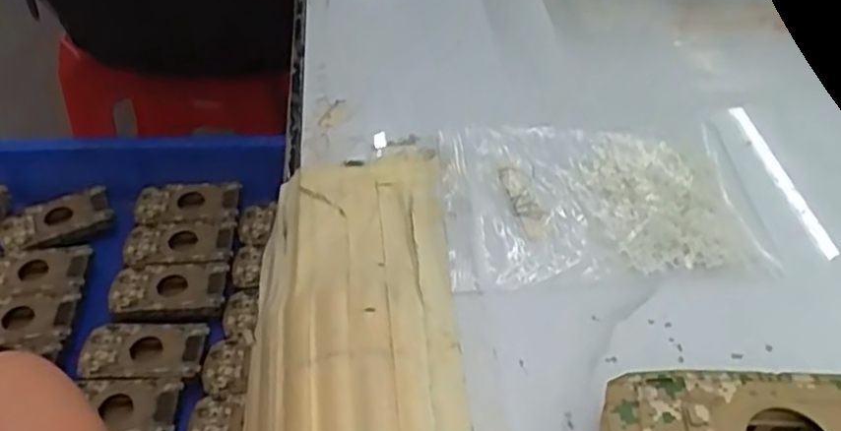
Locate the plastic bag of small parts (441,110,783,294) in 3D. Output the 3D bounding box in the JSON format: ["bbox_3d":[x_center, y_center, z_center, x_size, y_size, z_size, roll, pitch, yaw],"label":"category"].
[{"bbox_3d":[0.074,-0.008,0.303,0.125,0.016,0.082,-3,46,-3],"label":"plastic bag of small parts"}]

